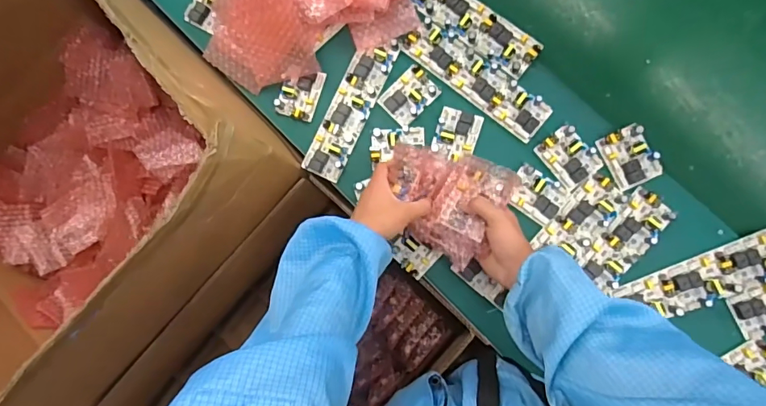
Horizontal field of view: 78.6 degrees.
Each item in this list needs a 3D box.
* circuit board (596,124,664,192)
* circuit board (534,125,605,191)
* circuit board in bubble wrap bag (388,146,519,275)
[{"bbox_3d":[0.349,-0.066,0.658,0.063,0.017,0.080,-24,83,6],"label":"circuit board"},{"bbox_3d":[0.270,-0.068,0.672,0.064,0.016,0.082,-37,82,4],"label":"circuit board"},{"bbox_3d":[0.072,-0.006,0.600,0.154,0.049,0.130,27,90,9],"label":"circuit board in bubble wrap bag"}]

